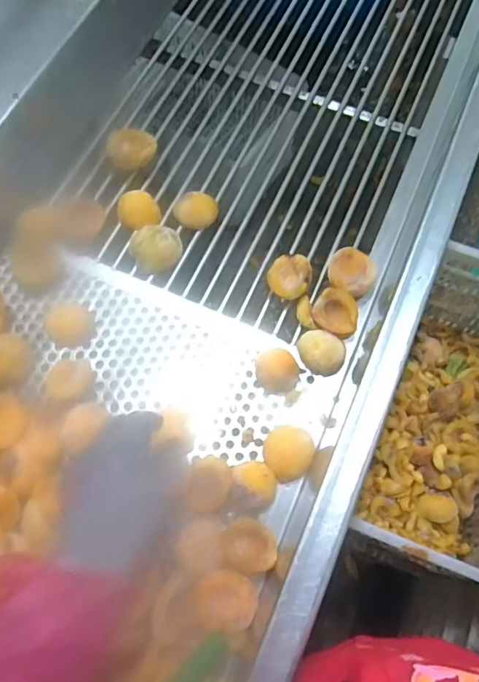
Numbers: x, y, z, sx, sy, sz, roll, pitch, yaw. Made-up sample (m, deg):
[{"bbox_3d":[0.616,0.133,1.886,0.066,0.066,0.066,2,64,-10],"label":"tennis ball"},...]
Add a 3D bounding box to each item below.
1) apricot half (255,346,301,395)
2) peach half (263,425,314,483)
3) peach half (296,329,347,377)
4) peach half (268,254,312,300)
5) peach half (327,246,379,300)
[{"bbox_3d":[0.044,0.030,0.597,0.050,0.036,0.054,-15,69,-8],"label":"apricot half"},{"bbox_3d":[0.050,0.119,0.566,0.050,0.029,0.058,16,69,4],"label":"peach half"},{"bbox_3d":[0.094,0.013,0.607,0.052,0.036,0.055,-7,69,-5],"label":"peach half"},{"bbox_3d":[0.059,-0.078,0.645,0.050,0.028,0.059,12,68,3],"label":"peach half"},{"bbox_3d":[0.135,-0.083,0.645,0.057,0.026,0.059,1,68,-2],"label":"peach half"}]

